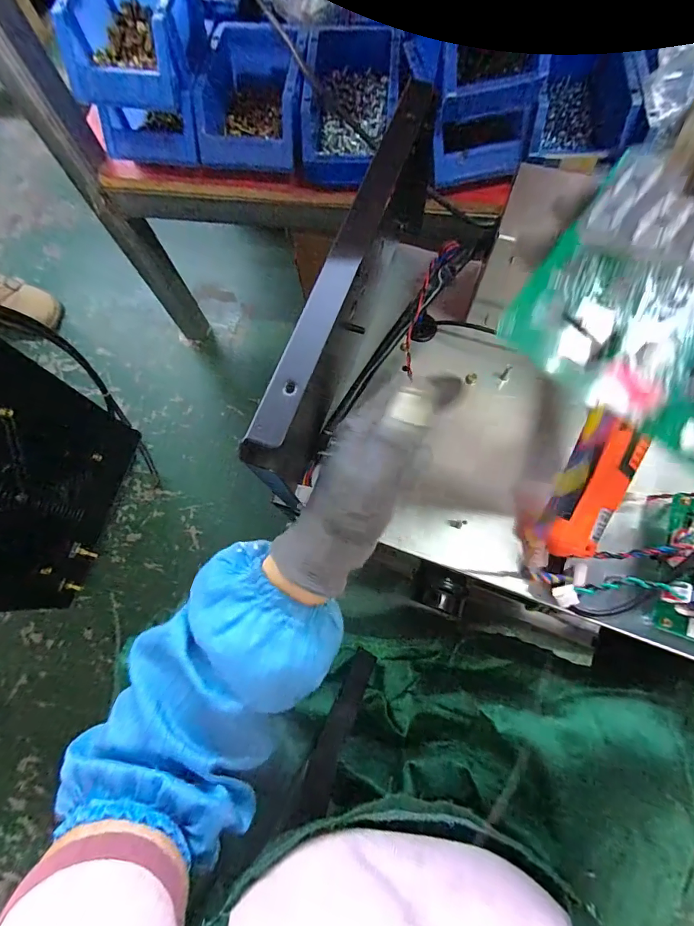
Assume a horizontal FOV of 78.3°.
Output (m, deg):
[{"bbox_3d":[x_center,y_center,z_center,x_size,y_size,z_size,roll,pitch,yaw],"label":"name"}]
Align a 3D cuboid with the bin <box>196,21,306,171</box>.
[{"bbox_3d":[-0.104,-0.419,0.483,0.112,0.064,0.164,4,74,3],"label":"bin"}]

